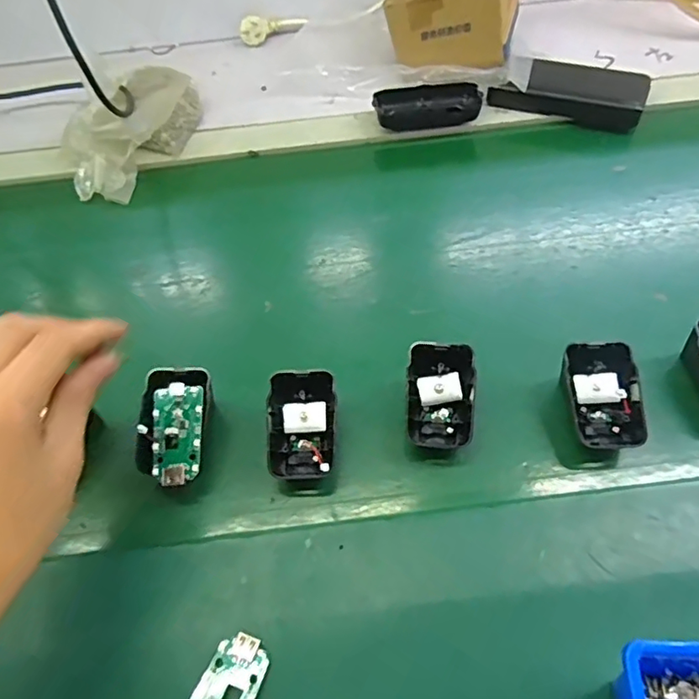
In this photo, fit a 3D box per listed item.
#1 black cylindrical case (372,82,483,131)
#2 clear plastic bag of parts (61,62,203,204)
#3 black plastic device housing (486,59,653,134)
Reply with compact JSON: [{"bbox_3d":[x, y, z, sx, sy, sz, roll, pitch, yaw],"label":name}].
[{"bbox_3d":[0.084,-0.260,0.581,0.111,0.028,0.050,-2,55,5],"label":"black cylindrical case"},{"bbox_3d":[-0.231,-0.241,0.566,0.115,0.059,0.189,4,52,9],"label":"clear plastic bag of parts"},{"bbox_3d":[0.234,-0.276,0.577,0.150,0.030,0.068,18,59,18],"label":"black plastic device housing"}]

